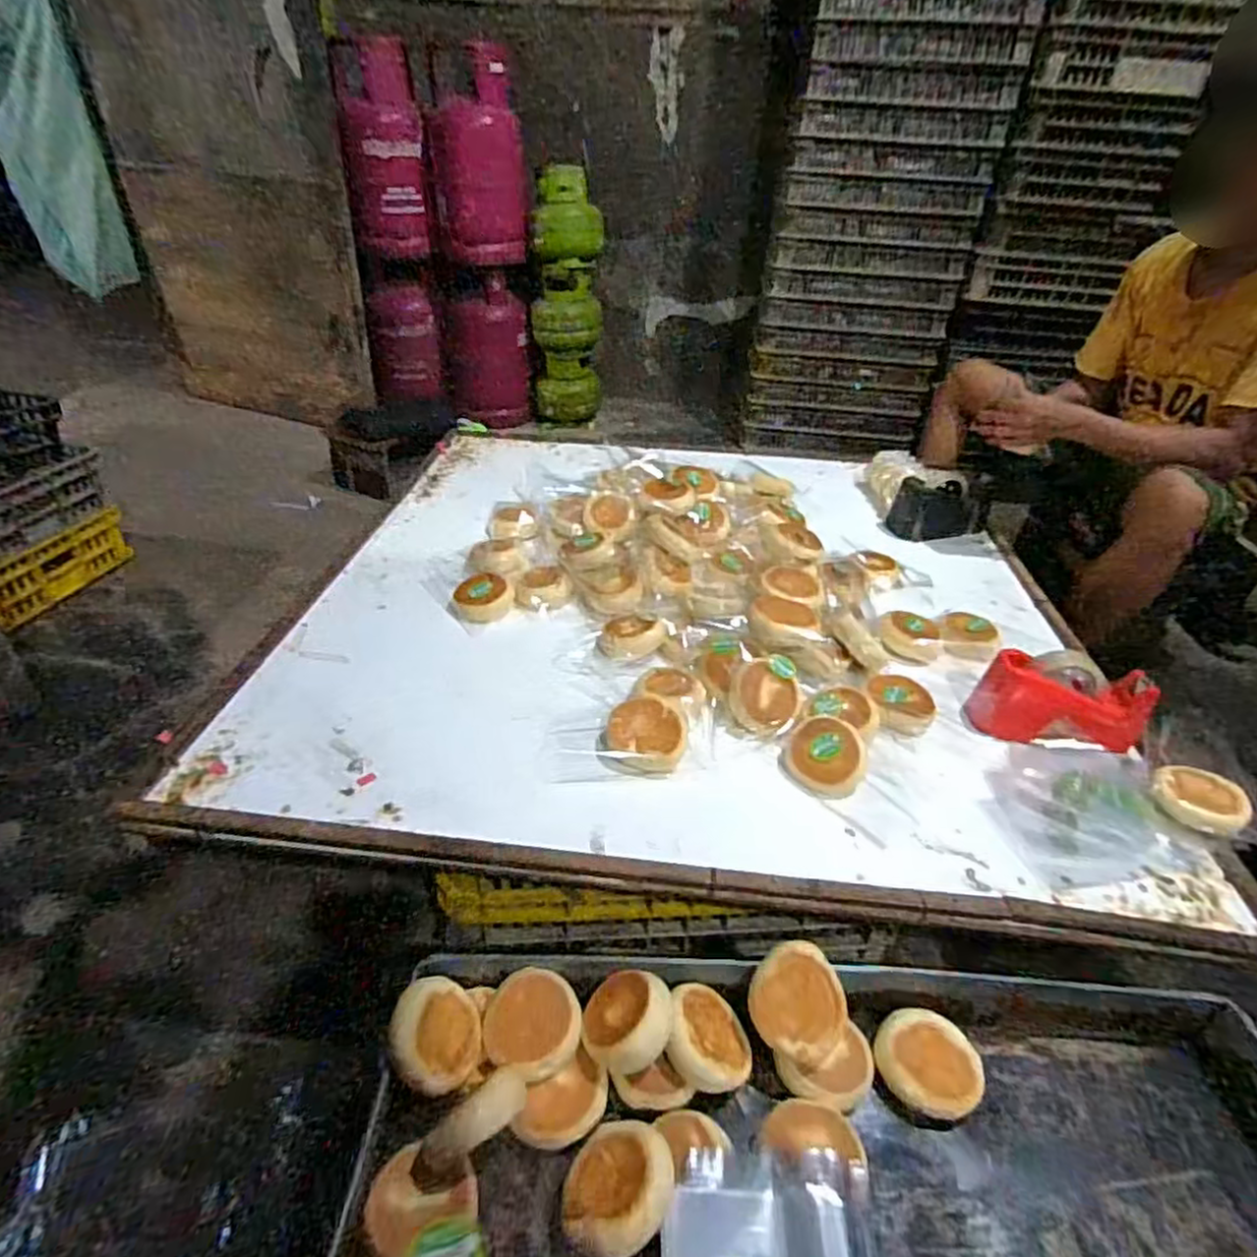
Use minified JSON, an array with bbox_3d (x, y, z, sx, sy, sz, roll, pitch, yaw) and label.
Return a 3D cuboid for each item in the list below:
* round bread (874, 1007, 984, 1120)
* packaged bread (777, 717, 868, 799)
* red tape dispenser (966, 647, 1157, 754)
[{"bbox_3d":[0.288,0.415,0.667,0.097,0.028,0.085,18,67,28],"label":"round bread"},{"bbox_3d":[0.230,0.151,0.821,0.090,0.029,0.089,16,75,23],"label":"packaged bread"},{"bbox_3d":[0.572,0.098,0.916,0.222,0.102,0.070,3,35,-2],"label":"red tape dispenser"}]

